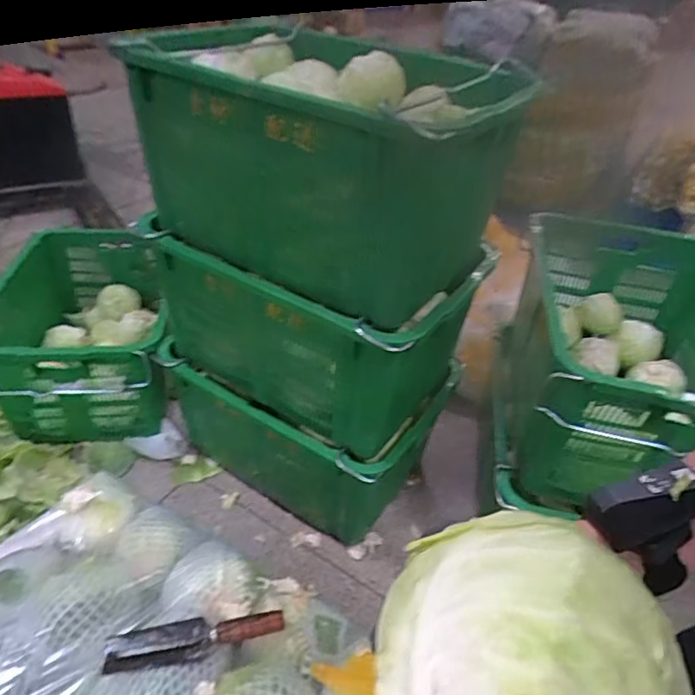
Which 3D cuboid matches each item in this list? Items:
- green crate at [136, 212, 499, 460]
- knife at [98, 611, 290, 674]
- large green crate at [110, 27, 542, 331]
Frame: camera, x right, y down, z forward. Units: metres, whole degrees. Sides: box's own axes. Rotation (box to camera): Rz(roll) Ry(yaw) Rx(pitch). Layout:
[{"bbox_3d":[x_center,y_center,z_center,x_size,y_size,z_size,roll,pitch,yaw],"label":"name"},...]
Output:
[{"bbox_3d":[-0.084,-0.034,1.209,0.609,0.431,0.357,24,42,21],"label":"green crate"},{"bbox_3d":[-0.219,0.413,0.761,0.244,0.033,0.057,-2,39,-9],"label":"knife"},{"bbox_3d":[-0.038,-0.330,0.984,0.576,0.385,0.511,24,42,21],"label":"large green crate"}]

